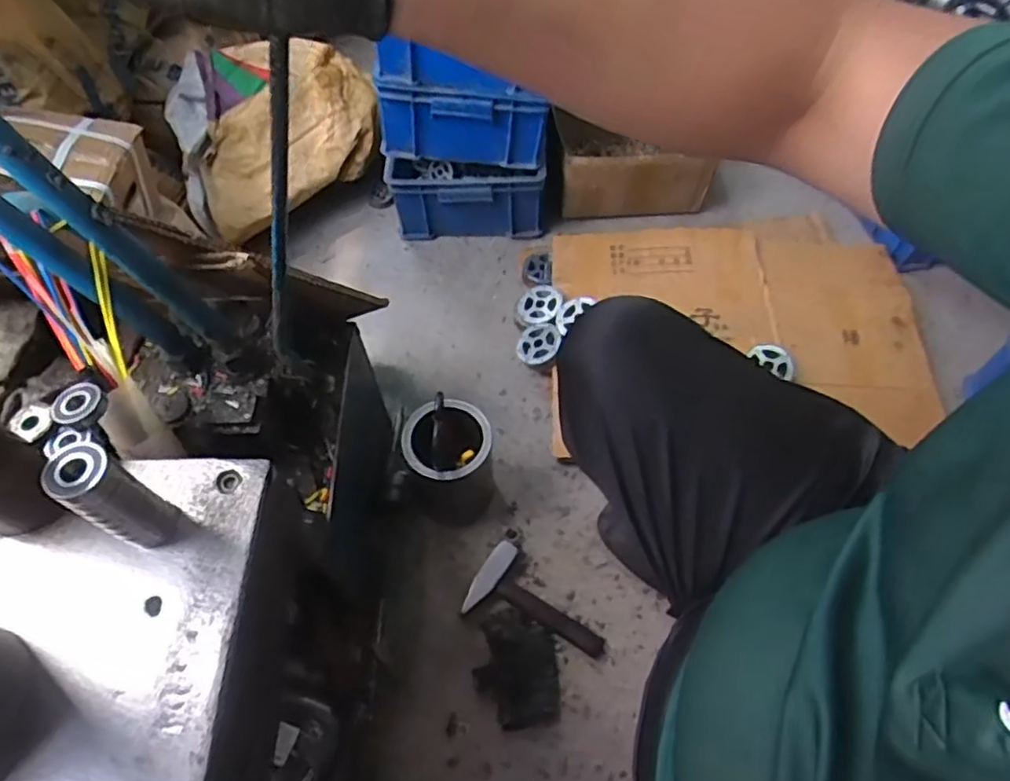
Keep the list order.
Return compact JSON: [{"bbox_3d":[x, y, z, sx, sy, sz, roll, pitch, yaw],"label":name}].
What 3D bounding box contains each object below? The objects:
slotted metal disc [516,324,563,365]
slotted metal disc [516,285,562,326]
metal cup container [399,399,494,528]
[{"bbox_3d":[0.057,-0.079,1.057,0.079,0.012,0.068,-21,61,7],"label":"slotted metal disc"},{"bbox_3d":[0.060,-0.149,1.096,0.082,0.012,0.081,-10,63,20],"label":"slotted metal disc"},{"bbox_3d":[-0.081,0.105,0.891,0.132,0.211,0.108,-35,64,-19],"label":"metal cup container"}]

